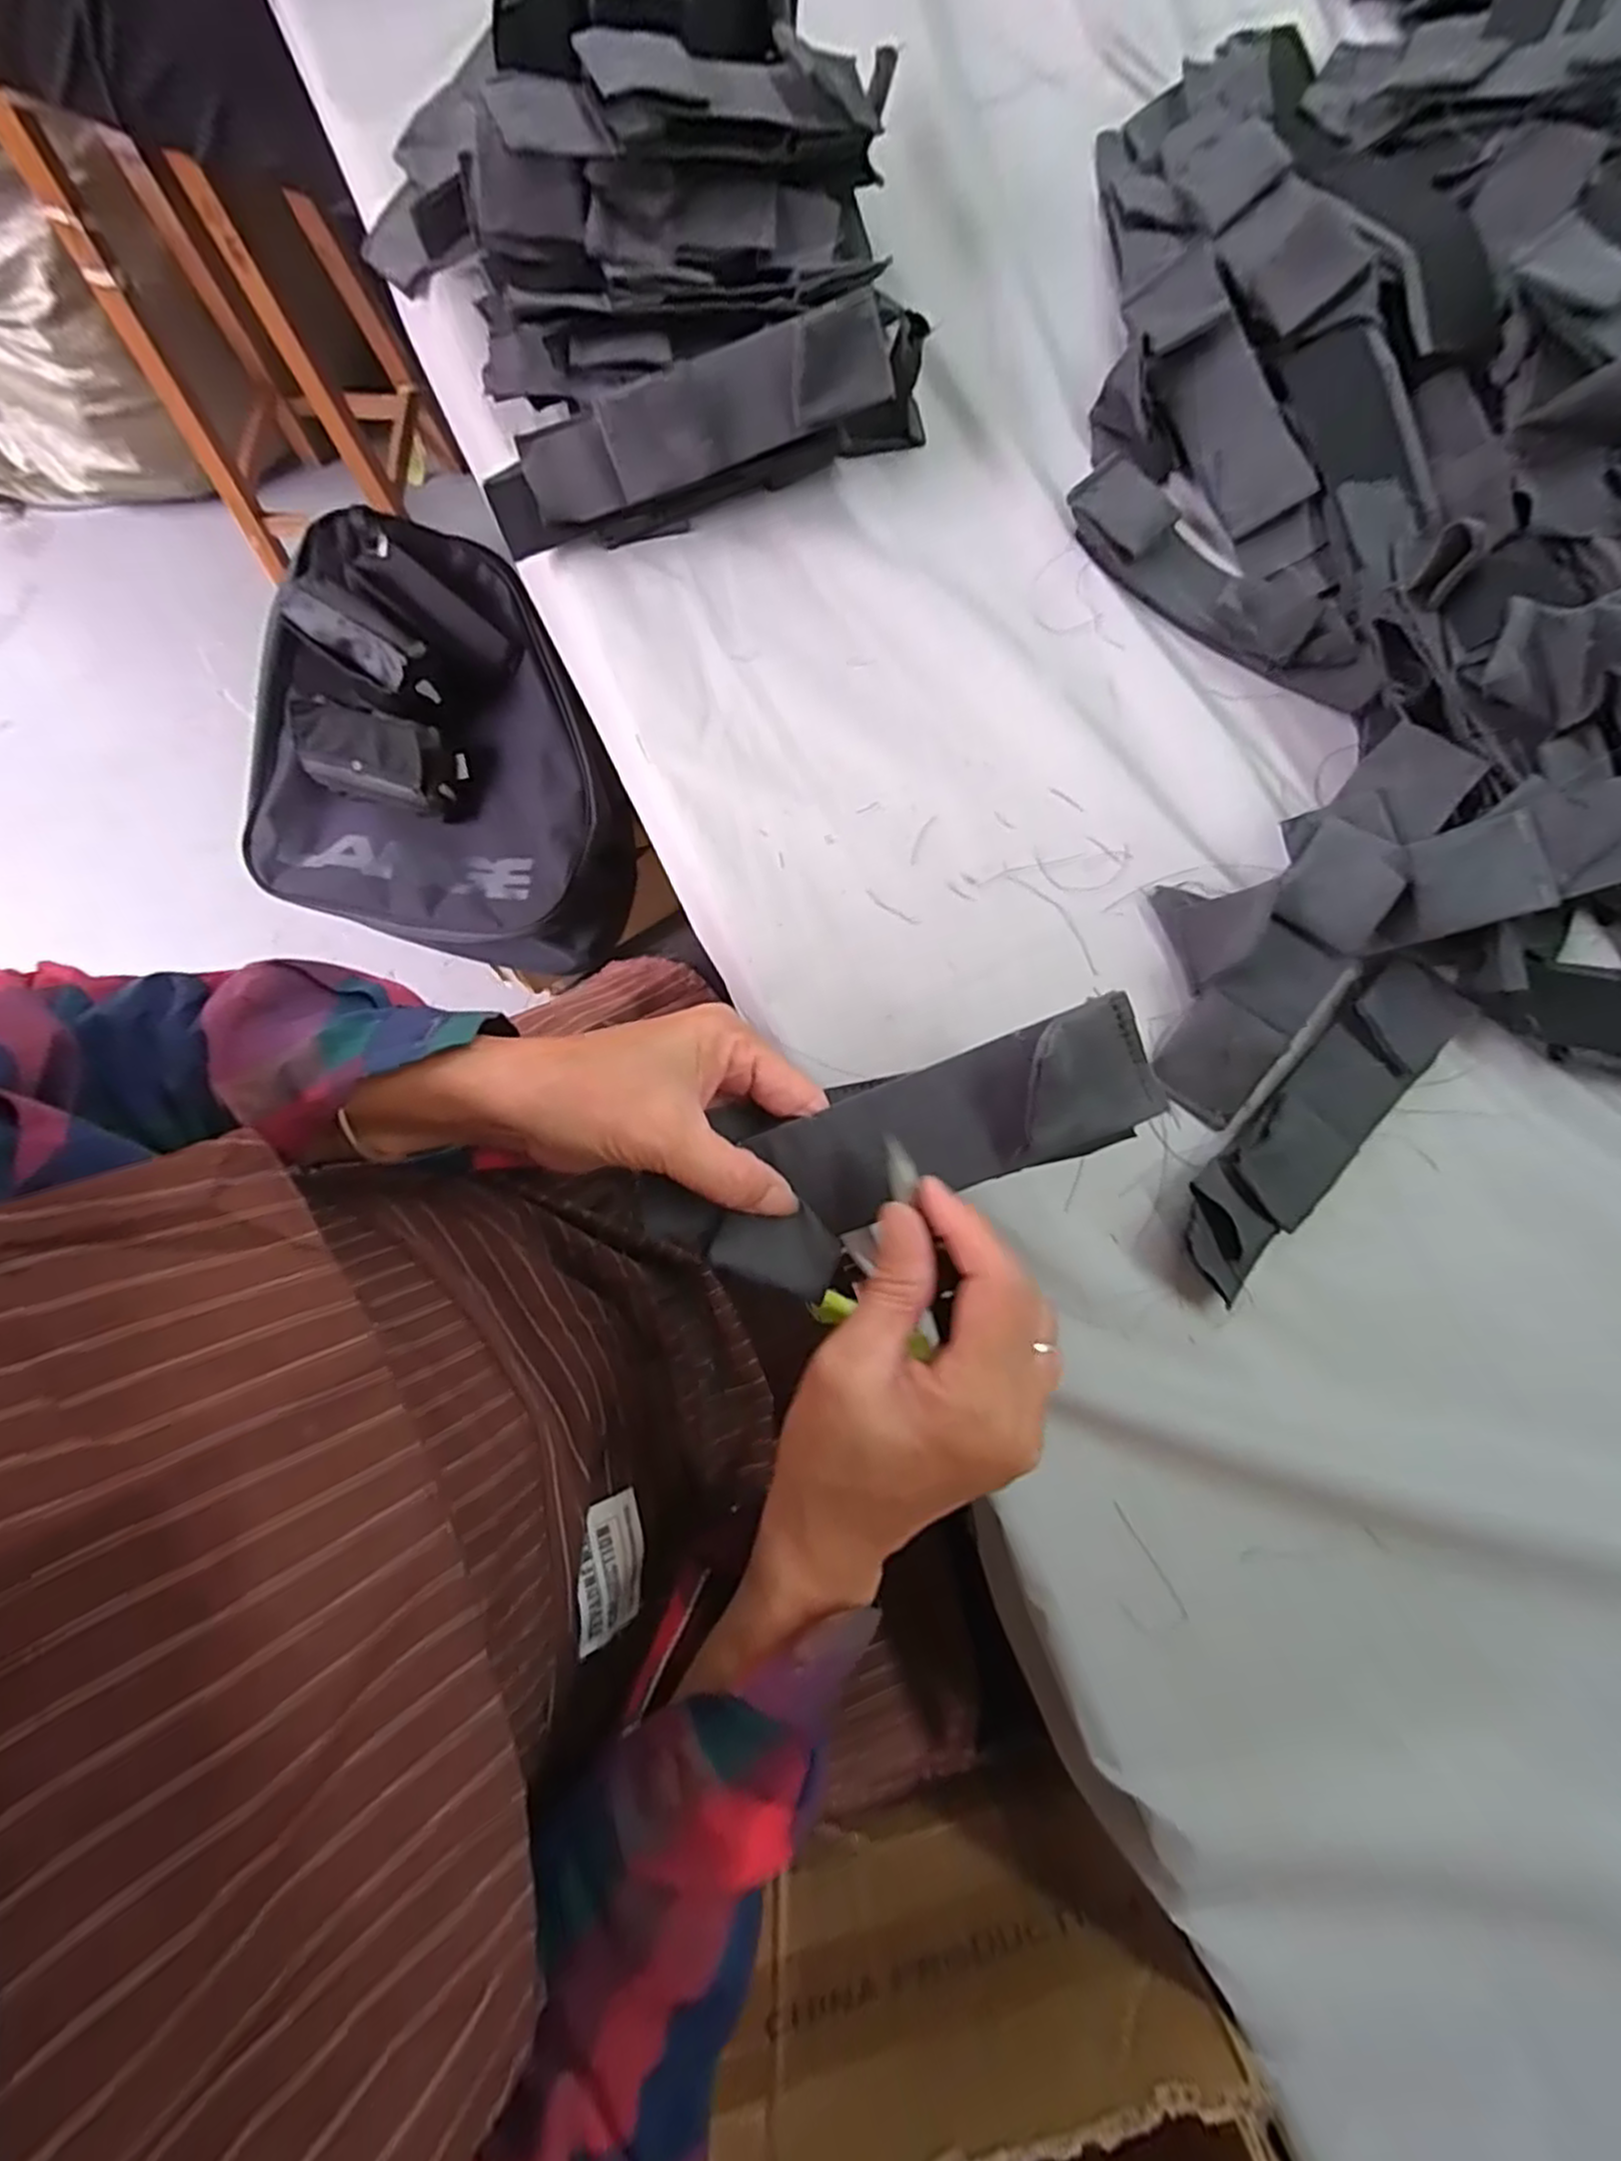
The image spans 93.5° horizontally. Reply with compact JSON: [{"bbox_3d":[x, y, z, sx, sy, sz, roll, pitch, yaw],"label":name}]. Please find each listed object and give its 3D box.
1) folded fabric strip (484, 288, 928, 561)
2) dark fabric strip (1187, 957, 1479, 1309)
[{"bbox_3d":[-0.050,-0.350,0.408,0.253,0.071,0.055,-21,79,-5],"label":"folded fabric strip"},{"bbox_3d":[0.243,0.018,0.361,0.049,0.023,0.194,43,80,8],"label":"dark fabric strip"}]

